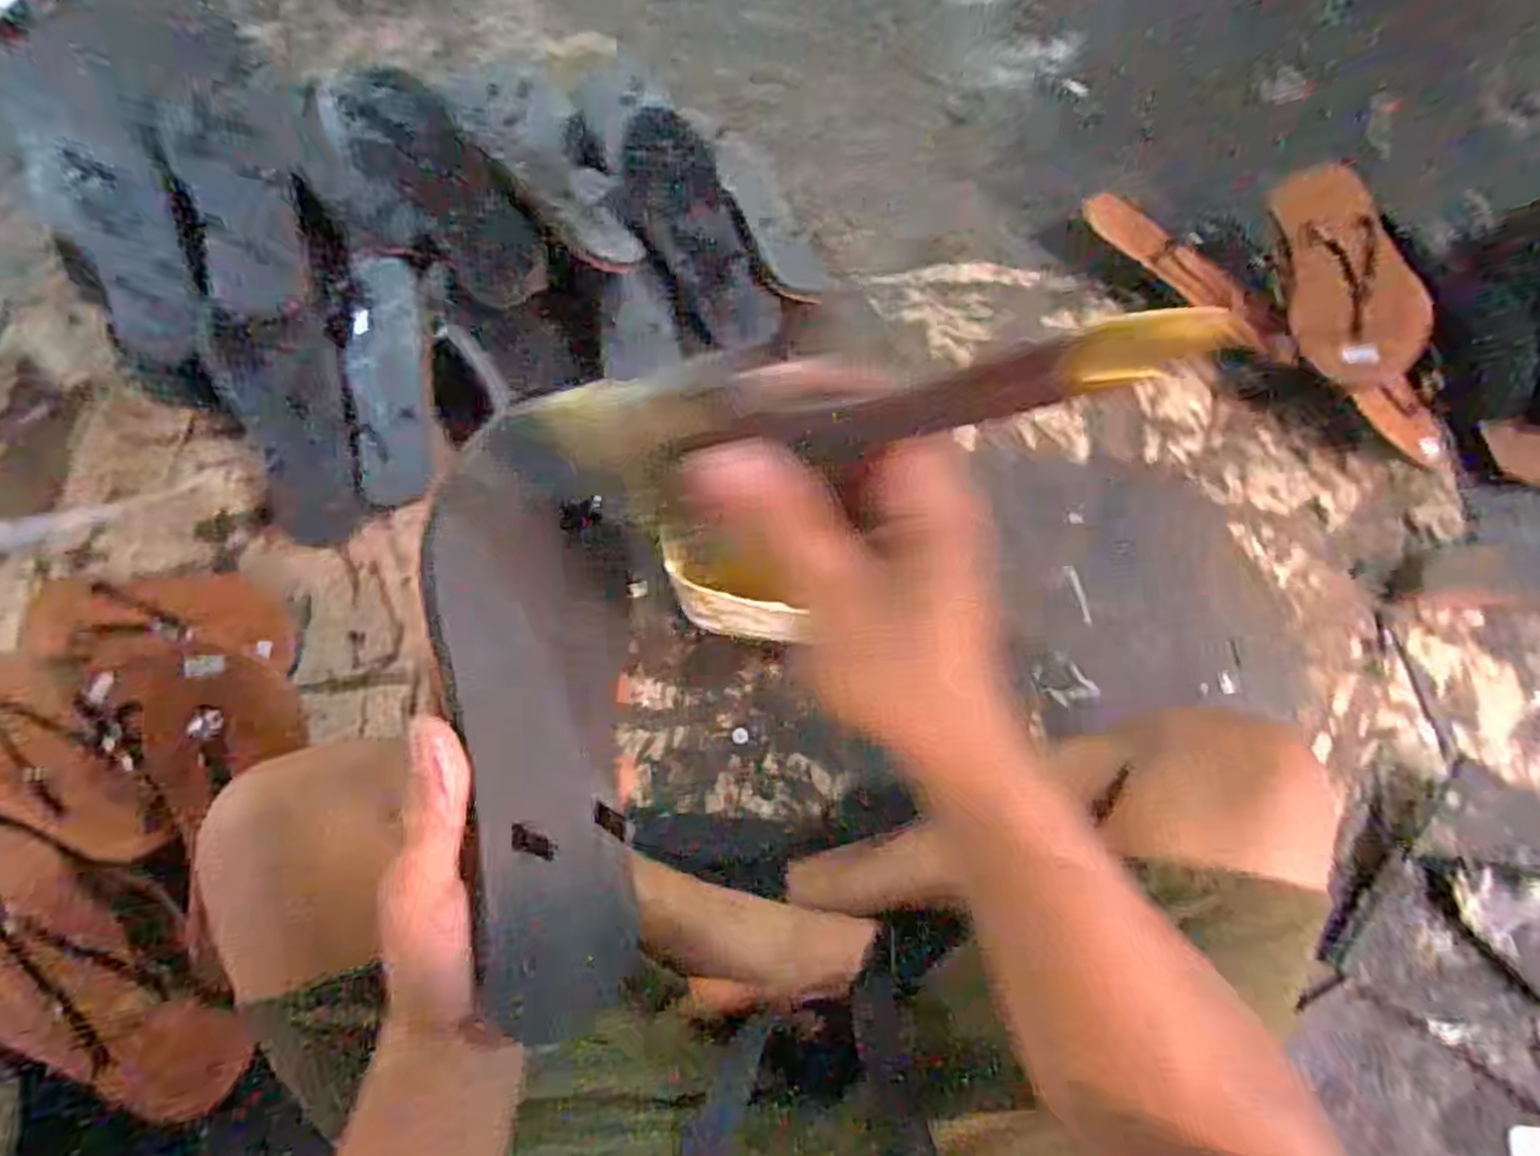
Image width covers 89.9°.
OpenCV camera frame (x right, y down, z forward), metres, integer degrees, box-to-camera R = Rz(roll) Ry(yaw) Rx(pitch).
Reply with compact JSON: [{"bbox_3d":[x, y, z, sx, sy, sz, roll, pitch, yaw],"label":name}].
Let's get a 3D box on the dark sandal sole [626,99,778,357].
[{"bbox_3d":[-0.069,-0.329,0.733,0.086,0.020,0.230,-28,98,-9],"label":"dark sandal sole"}]

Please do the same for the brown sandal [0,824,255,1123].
[{"bbox_3d":[-0.475,0.275,0.516,0.253,0.030,0.108,40,76,-5],"label":"brown sandal"}]

